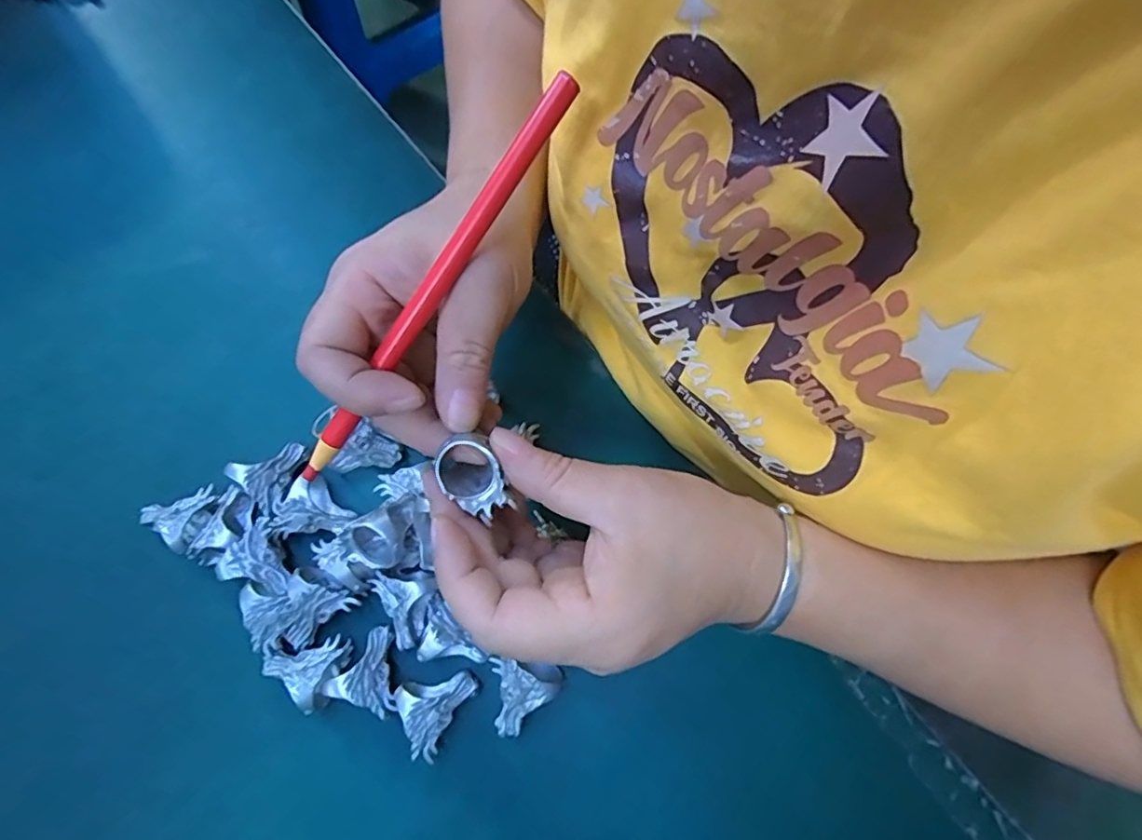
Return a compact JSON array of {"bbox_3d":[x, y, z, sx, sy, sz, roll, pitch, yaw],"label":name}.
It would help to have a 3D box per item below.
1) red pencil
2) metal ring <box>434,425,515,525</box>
[{"bbox_3d":[-0.050,-0.045,0.201,0.007,0.004,0.167,40,102,11],"label":"red pencil"},{"bbox_3d":[-0.035,0.021,0.204,0.020,0.012,0.032,-24,74,-7],"label":"metal ring"}]

